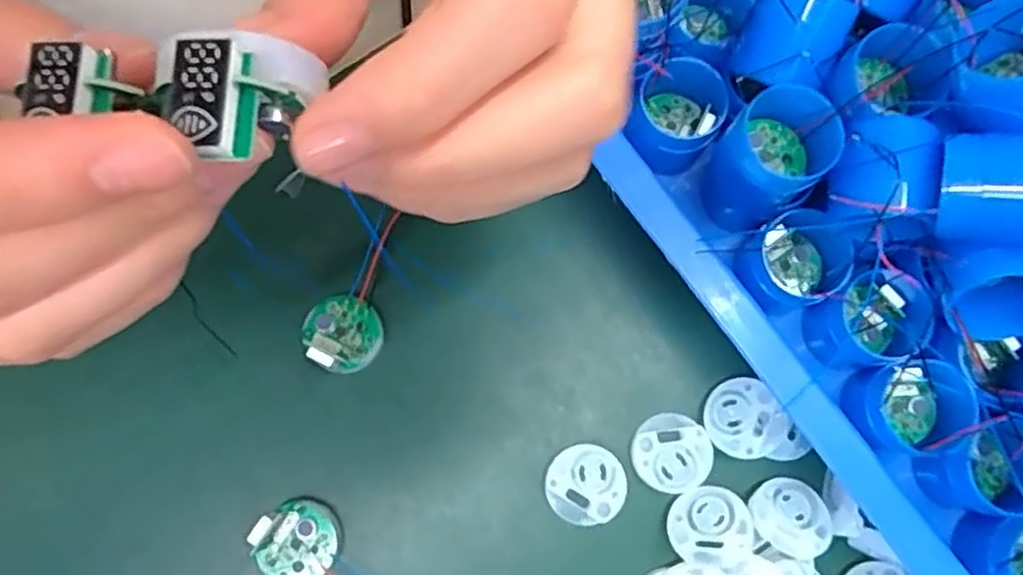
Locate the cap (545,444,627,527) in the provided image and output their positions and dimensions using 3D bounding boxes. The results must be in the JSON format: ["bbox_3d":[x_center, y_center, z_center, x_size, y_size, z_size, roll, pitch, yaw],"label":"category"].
[{"bbox_3d":[0.025,0.065,0.248,0.025,0.005,0.025,0,78,-2],"label":"cap"}]

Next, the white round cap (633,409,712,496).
[{"bbox_3d":[0.053,0.055,0.250,0.026,0.004,0.025,0,78,-2],"label":"white round cap"}]

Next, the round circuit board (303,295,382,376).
[{"bbox_3d":[-0.056,0.015,0.250,0.025,0.004,0.025,0,78,-2],"label":"round circuit board"}]

